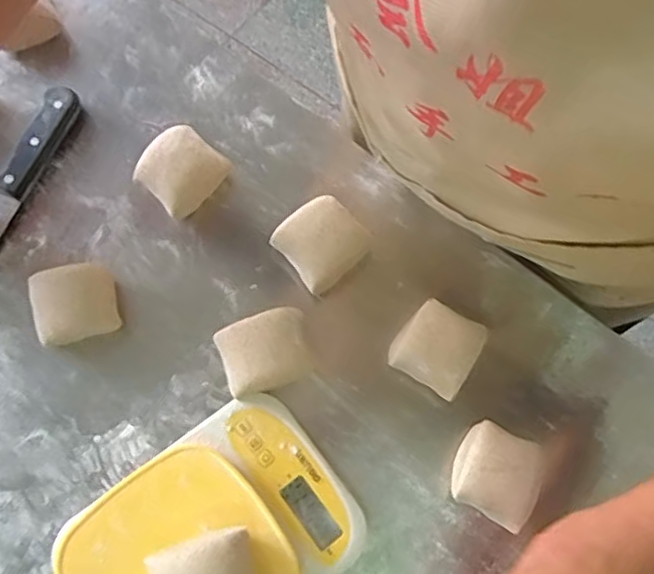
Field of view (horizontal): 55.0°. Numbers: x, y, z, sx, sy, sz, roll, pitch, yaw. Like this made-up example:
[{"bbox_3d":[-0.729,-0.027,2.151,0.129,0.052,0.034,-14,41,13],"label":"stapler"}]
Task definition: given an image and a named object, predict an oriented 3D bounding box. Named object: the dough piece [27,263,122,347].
[{"bbox_3d":[-0.200,0.014,0.504,0.060,0.038,0.055,-16,73,-8],"label":"dough piece"}]

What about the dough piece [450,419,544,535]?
[{"bbox_3d":[0.126,0.139,0.473,0.061,0.049,0.062,29,73,7],"label":"dough piece"}]

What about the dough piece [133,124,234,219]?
[{"bbox_3d":[-0.128,-0.101,0.550,0.056,0.041,0.067,37,74,9],"label":"dough piece"}]

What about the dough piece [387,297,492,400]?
[{"bbox_3d":[0.087,0.049,0.504,0.060,0.046,0.062,30,73,7],"label":"dough piece"}]

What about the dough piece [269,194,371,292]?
[{"bbox_3d":[-0.004,-0.038,0.528,0.068,0.039,0.061,-43,78,-14],"label":"dough piece"}]

